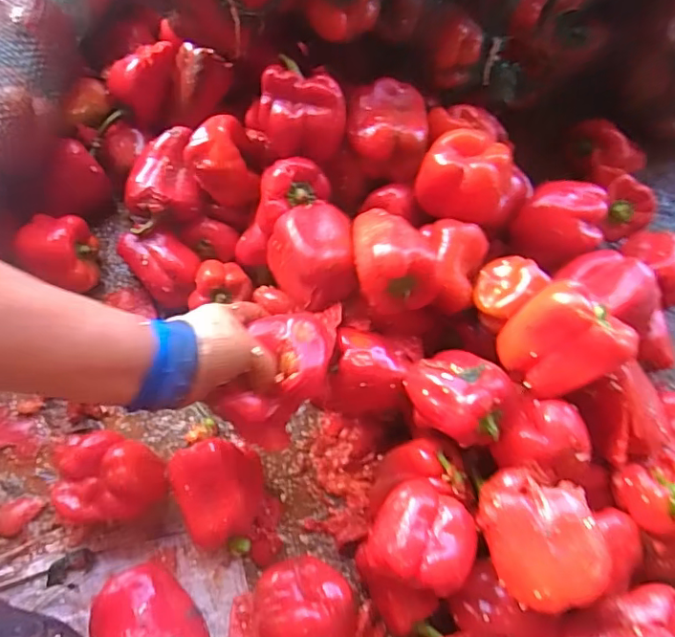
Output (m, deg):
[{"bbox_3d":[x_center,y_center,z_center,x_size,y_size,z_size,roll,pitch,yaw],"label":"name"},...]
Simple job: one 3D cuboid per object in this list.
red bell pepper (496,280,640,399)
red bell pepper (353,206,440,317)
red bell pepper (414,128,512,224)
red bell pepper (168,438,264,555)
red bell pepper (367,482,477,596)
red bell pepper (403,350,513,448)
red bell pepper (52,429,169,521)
[{"bbox_3d":[0.213,0.019,0.513,0.074,0.097,0.091,-21,68,-47],"label":"red bell pepper"},{"bbox_3d":[0.051,-0.061,0.529,0.072,0.059,0.092,-6,62,-7],"label":"red bell pepper"},{"bbox_3d":[0.137,-0.147,0.573,0.085,0.076,0.087,2,62,-3],"label":"red bell pepper"},{"bbox_3d":[-0.122,0.173,0.539,0.086,0.071,0.093,10,61,1],"label":"red bell pepper"},{"bbox_3d":[0.076,0.198,0.498,0.085,0.071,0.084,2,62,-3],"label":"red bell pepper"},{"bbox_3d":[0.109,0.072,0.508,0.095,0.068,0.080,33,64,13],"label":"red bell pepper"},{"bbox_3d":[-0.222,0.158,0.535,0.099,0.072,0.080,3,62,-2],"label":"red bell pepper"}]

